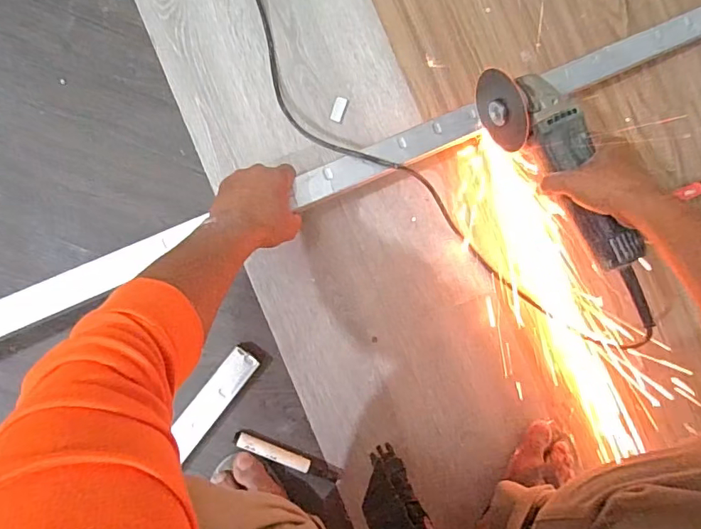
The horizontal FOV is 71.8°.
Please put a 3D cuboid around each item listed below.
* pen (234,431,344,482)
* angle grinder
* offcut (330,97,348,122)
[{"bbox_3d":[-0.080,0.249,0.621,0.143,0.013,0.019,23,86,-4],"label":"pen"},{"bbox_3d":[0.259,-0.088,0.560,0.075,0.075,0.328,-29,84,-6],"label":"angle grinder"},{"bbox_3d":[-0.015,-0.213,0.665,0.017,0.004,0.033,18,86,-4],"label":"offcut"}]

